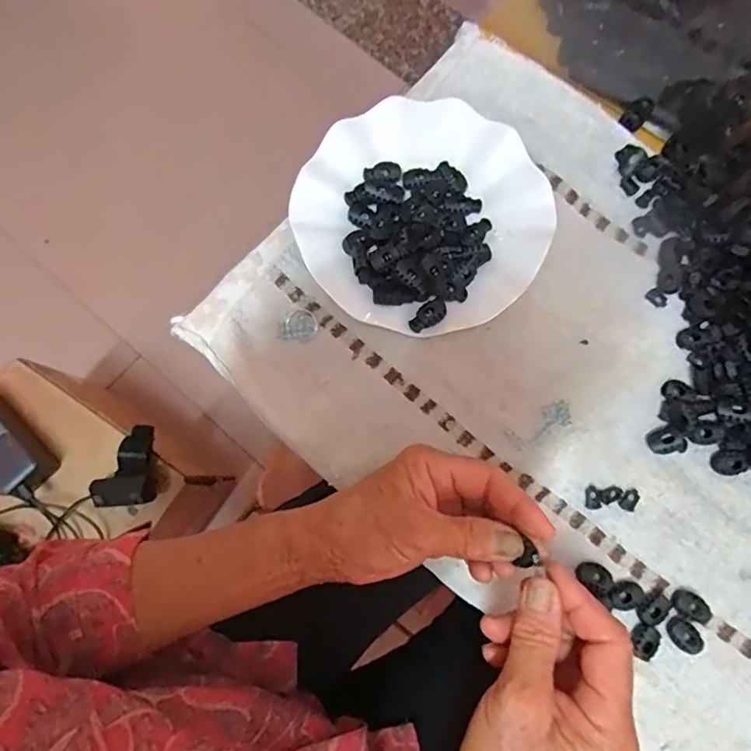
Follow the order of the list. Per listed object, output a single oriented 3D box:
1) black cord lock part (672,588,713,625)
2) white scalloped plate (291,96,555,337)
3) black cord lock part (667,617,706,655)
[{"bbox_3d":[0.212,0.154,0.358,0.027,0.006,0.018,31,81,6],"label":"black cord lock part"},{"bbox_3d":[0.036,-0.120,0.402,0.177,0.027,0.179,0,79,0],"label":"white scalloped plate"},{"bbox_3d":[0.204,0.171,0.353,0.025,0.006,0.018,36,81,7],"label":"black cord lock part"}]

